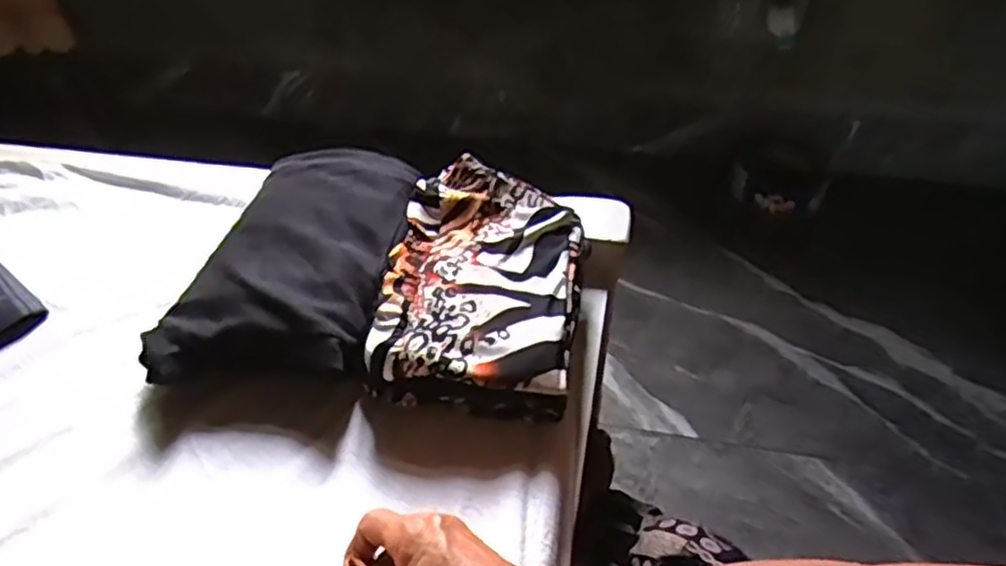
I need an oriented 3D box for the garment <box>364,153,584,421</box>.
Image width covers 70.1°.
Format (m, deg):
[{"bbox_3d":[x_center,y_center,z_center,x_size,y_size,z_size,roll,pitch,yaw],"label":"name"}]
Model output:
[{"bbox_3d":[-0.014,-0.002,0.616,0.158,0.060,0.257,6,42,6],"label":"garment"}]

